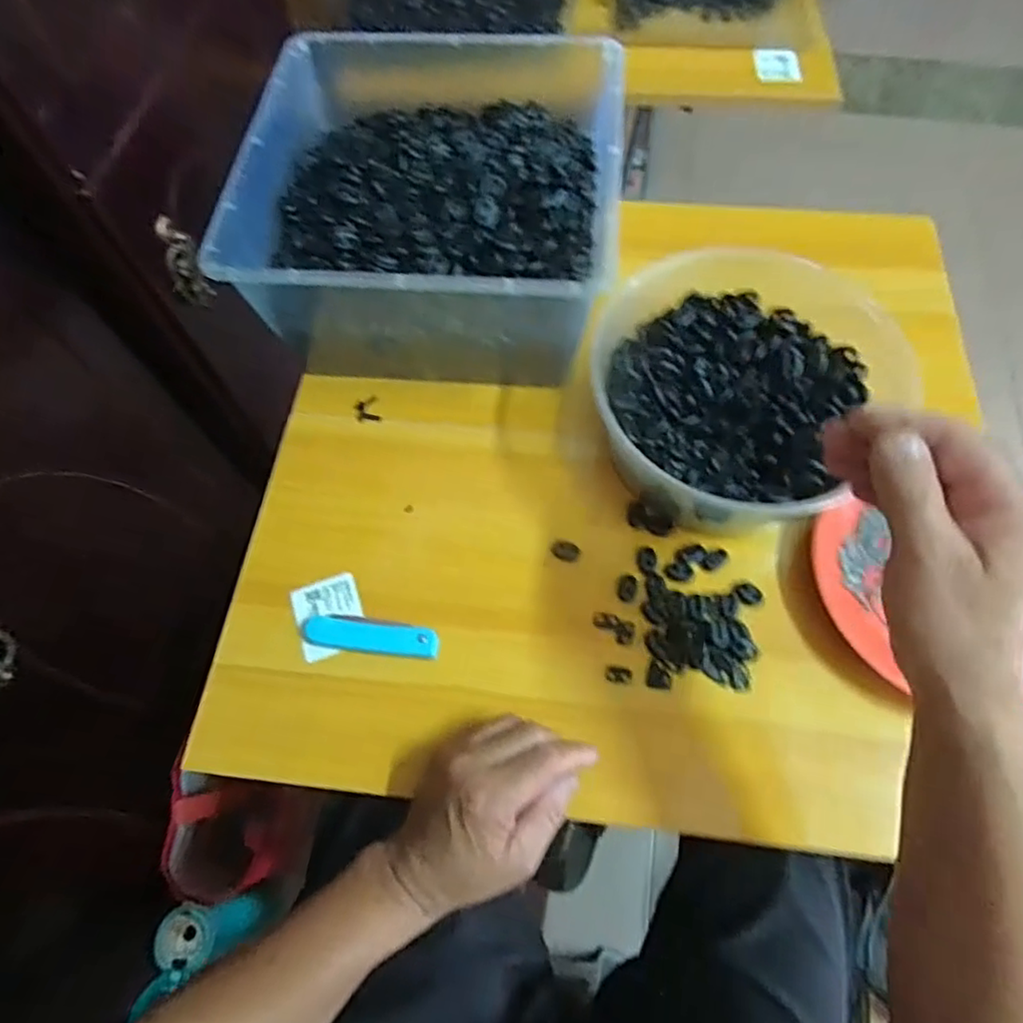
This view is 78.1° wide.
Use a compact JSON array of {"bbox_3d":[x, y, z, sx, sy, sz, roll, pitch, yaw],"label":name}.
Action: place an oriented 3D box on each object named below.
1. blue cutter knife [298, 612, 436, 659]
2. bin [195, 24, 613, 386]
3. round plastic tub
[{"bbox_3d":[-0.104,0.091,0.468,0.100,0.009,0.026,8,65,5],"label":"blue cutter knife"},{"bbox_3d":[-0.064,-0.264,0.558,0.294,0.139,0.305,3,65,3],"label":"bin"},{"bbox_3d":[0.174,-0.099,0.496,0.213,0.105,0.202,-1,64,1],"label":"round plastic tub"}]

